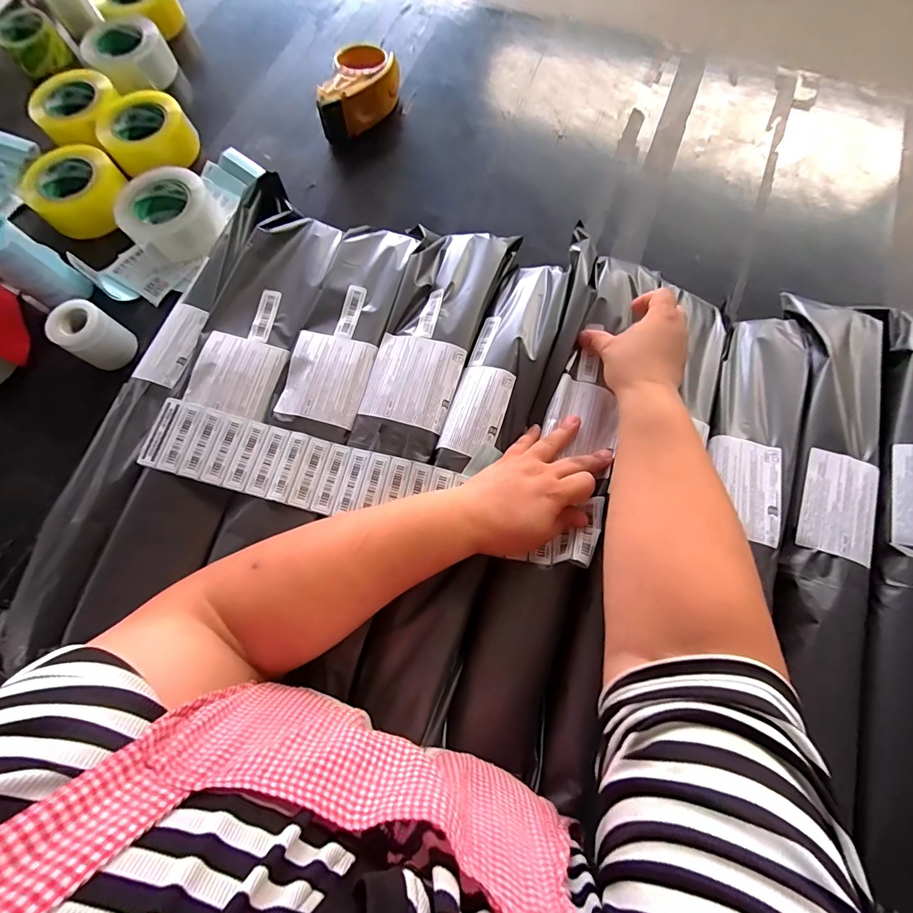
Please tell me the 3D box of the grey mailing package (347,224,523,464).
[{"bbox_3d":[-0.024,-0.139,0.467,0.108,0.025,0.298,15,73,5],"label":"grey mailing package"}]

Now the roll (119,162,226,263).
[{"bbox_3d":[-0.400,-0.339,0.586,0.119,0.058,0.115,0,72,1],"label":"roll"}]

